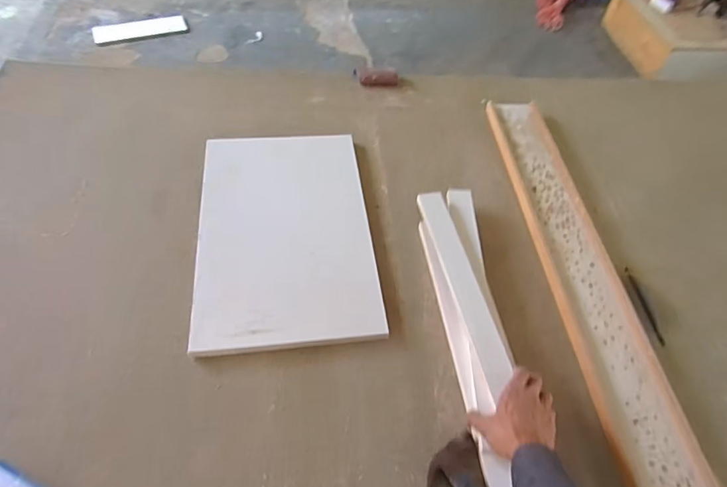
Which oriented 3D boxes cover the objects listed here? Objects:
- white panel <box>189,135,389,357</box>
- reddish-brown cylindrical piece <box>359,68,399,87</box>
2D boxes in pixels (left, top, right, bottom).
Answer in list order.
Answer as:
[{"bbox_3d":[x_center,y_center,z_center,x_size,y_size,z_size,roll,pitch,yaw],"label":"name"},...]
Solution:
[{"bbox_3d":[-0.146,-0.029,0.884,0.308,0.022,0.478,-4,53,-8],"label":"white panel"},{"bbox_3d":[0.037,-0.422,1.201,0.102,0.037,0.040,-3,53,-7],"label":"reddish-brown cylindrical piece"}]

